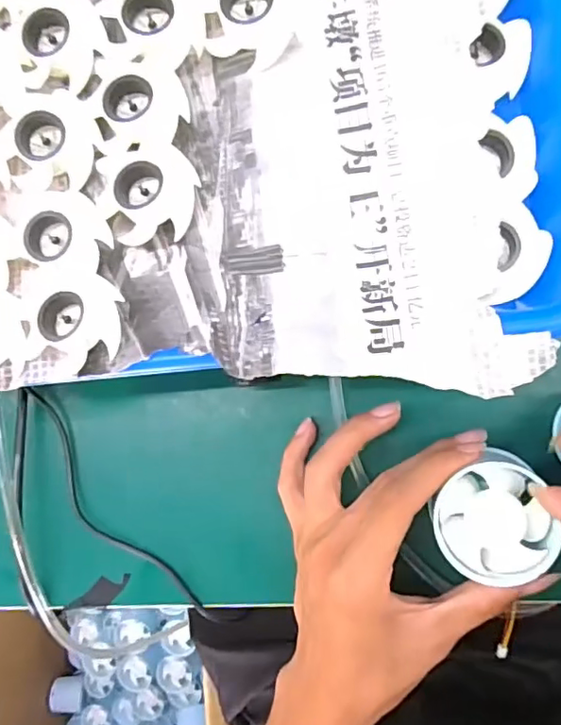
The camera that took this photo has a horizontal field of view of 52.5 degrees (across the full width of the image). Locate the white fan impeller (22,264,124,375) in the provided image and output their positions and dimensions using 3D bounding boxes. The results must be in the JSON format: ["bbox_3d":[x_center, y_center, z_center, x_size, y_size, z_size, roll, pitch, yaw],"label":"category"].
[{"bbox_3d":[-0.091,-0.018,0.244,0.048,0.013,0.042,10,87,10],"label":"white fan impeller"}]

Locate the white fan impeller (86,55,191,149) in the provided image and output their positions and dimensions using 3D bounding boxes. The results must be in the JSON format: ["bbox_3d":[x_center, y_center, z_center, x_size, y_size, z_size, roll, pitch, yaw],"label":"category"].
[{"bbox_3d":[-0.061,-0.114,0.245,0.043,0.013,0.041,36,92,10],"label":"white fan impeller"}]

